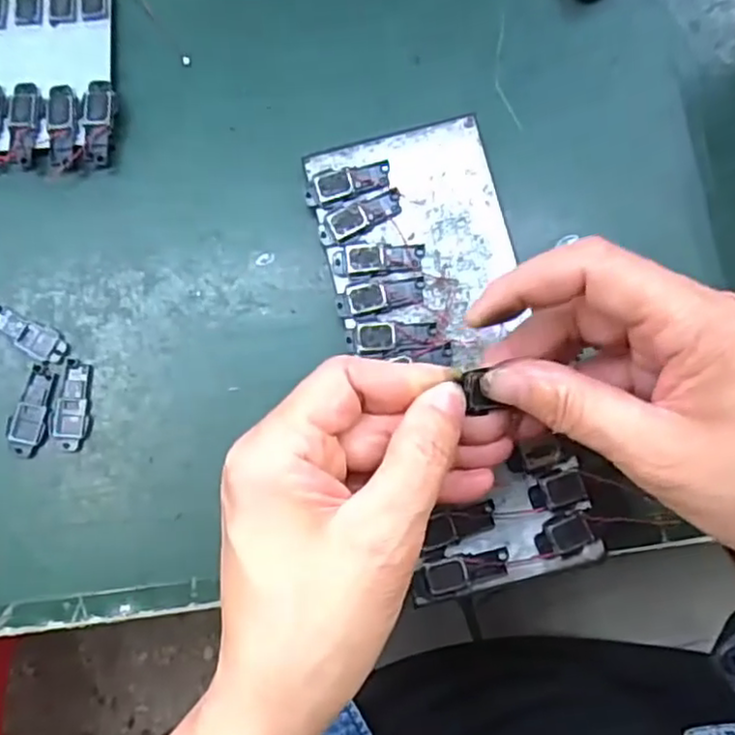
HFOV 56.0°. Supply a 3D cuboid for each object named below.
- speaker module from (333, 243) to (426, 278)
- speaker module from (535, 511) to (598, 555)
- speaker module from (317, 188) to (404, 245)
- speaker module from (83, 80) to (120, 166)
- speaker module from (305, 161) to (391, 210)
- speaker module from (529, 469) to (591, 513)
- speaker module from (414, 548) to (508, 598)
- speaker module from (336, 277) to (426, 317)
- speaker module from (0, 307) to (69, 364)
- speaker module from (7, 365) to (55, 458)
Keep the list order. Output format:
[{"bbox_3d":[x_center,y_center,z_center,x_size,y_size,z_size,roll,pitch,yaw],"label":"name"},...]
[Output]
[{"bbox_3d":[0.005,-0.048,0.307,0.040,0.004,0.015,-4,81,2],"label":"speaker module"},{"bbox_3d":[0.081,0.069,0.284,0.024,0.004,0.014,-19,81,-1],"label":"speaker module"},{"bbox_3d":[-0.003,-0.067,0.309,0.039,0.004,0.014,-23,81,-1],"label":"speaker module"},{"bbox_3d":[-0.124,-0.115,0.324,0.014,0.010,0.039,1,81,2],"label":"speaker module"},{"bbox_3d":[-0.009,-0.082,0.311,0.038,0.004,0.016,-16,81,0],"label":"speaker module"},{"bbox_3d":[0.079,0.052,0.287,0.023,0.004,0.016,-11,81,1],"label":"speaker module"},{"bbox_3d":[0.039,0.084,0.284,0.038,0.004,0.013,-12,81,0],"label":"speaker module"},{"bbox_3d":[0.006,-0.031,0.304,0.039,0.004,0.013,-12,81,0],"label":"speaker module"},{"bbox_3d":[-0.154,-0.015,0.313,0.040,0.004,0.014,27,83,6],"label":"speaker module"},{"bbox_3d":[-0.149,0.019,0.305,0.015,0.004,0.040,12,82,4],"label":"speaker module"}]

